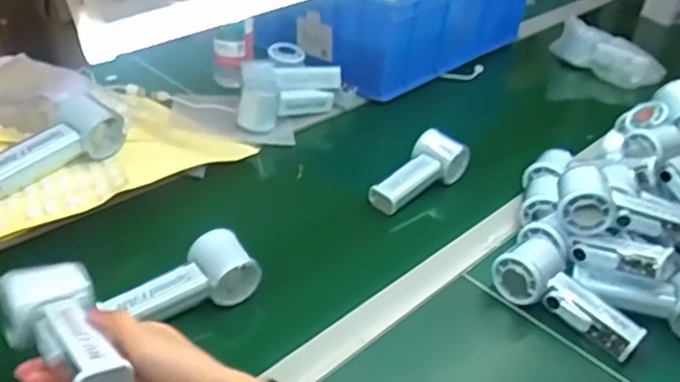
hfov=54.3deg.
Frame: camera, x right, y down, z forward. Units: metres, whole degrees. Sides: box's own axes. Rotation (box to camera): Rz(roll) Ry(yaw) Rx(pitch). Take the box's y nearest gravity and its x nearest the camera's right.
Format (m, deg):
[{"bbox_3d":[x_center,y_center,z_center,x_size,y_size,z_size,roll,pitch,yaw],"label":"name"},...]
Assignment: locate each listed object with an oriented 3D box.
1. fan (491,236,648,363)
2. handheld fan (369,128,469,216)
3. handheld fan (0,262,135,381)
[{"bbox_3d":[0.231,0.106,0.669,0.153,0.066,0.060,32,42,32],"label":"fan"},{"bbox_3d":[0.094,-0.023,0.841,0.067,0.058,0.131,30,41,31],"label":"handheld fan"},{"bbox_3d":[-0.196,0.106,0.491,0.065,0.051,0.133,-24,38,-36],"label":"handheld fan"}]

